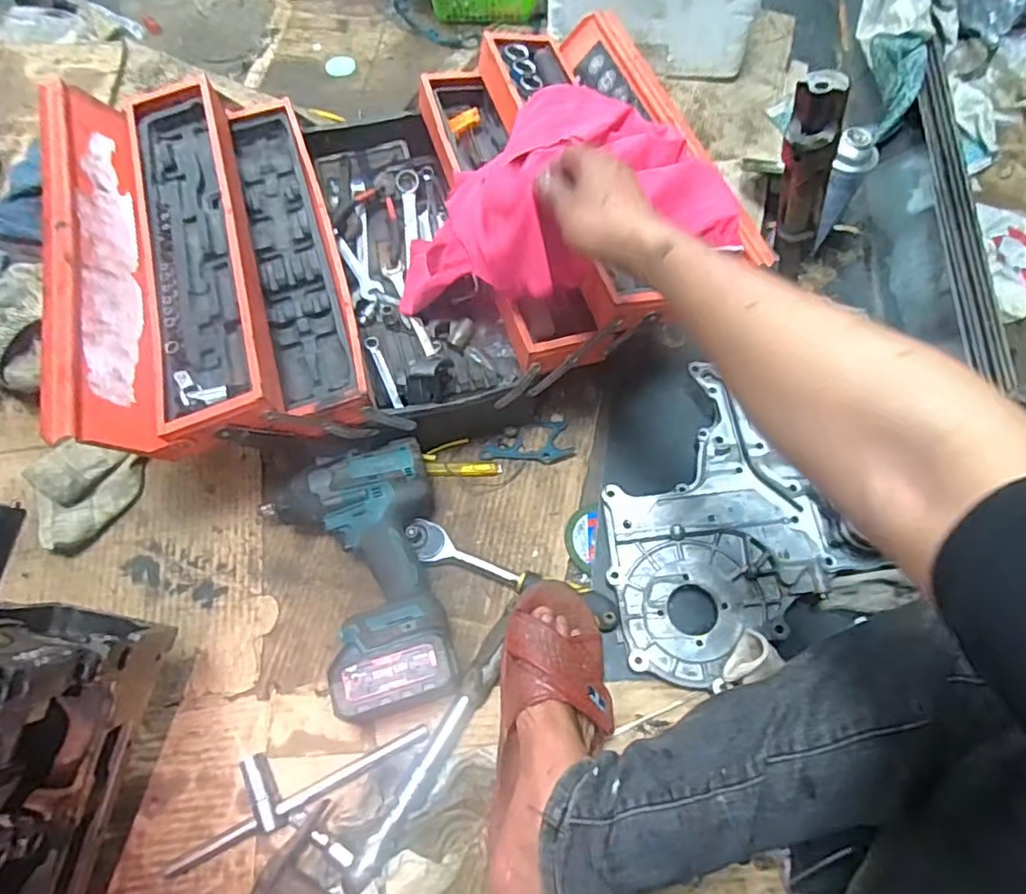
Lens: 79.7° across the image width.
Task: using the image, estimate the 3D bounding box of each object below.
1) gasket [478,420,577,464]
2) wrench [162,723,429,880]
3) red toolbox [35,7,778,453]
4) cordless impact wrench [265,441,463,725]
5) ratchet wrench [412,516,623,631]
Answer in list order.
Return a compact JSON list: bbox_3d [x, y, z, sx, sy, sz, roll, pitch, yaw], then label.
[{"bbox_3d":[0.016,-0.001,0.748,0.108,0.006,0.060,-13,55,-4],"label":"gasket"},{"bbox_3d":[-0.201,0.308,0.575,0.241,0.029,0.064,-20,67,-12],"label":"wrench"},{"bbox_3d":[-0.131,-0.262,0.735,0.685,0.211,0.485,-16,66,-9],"label":"red toolbox"},{"bbox_3d":[-0.146,0.135,0.627,0.167,0.083,0.272,-16,66,-10],"label":"cordless impact wrench"},{"bbox_3d":[-0.003,0.133,0.661,0.242,0.039,0.051,22,66,8],"label":"ratchet wrench"}]

